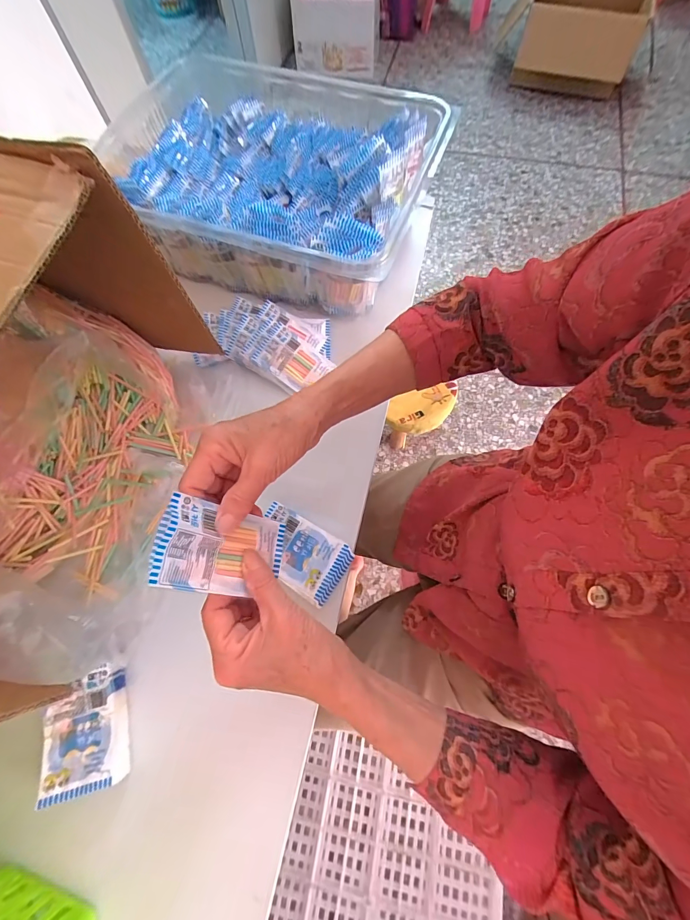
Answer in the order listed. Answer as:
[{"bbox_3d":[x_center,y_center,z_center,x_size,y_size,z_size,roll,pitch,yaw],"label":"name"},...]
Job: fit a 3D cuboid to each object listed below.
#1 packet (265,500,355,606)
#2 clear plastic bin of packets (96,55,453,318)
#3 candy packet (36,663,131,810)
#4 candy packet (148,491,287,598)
[{"bbox_3d":[-0.052,0.103,0.392,0.109,0.009,0.069,30,73,12],"label":"packet"},{"bbox_3d":[-0.112,-0.411,0.529,0.457,0.126,0.356,19,71,9],"label":"clear plastic bin of packets"},{"bbox_3d":[-0.249,0.258,0.334,0.070,0.021,0.095,-16,69,-4],"label":"candy packet"},{"bbox_3d":[-0.088,0.067,0.262,0.009,0.100,0.061,-16,59,38],"label":"candy packet"}]

